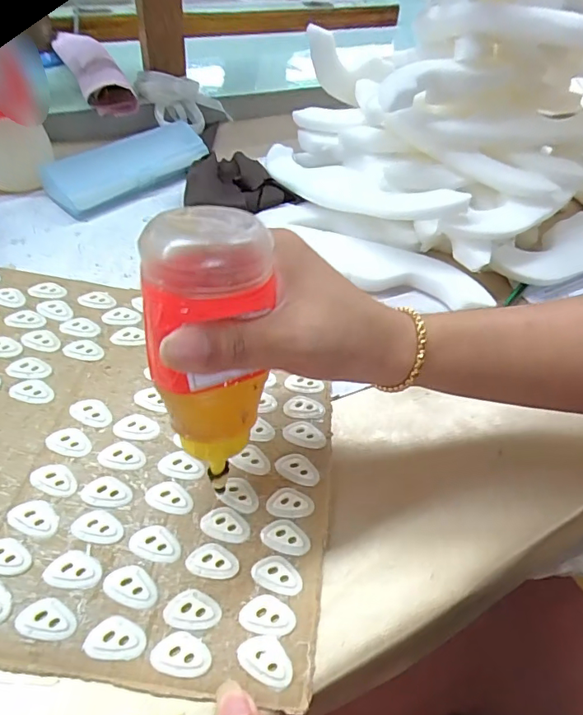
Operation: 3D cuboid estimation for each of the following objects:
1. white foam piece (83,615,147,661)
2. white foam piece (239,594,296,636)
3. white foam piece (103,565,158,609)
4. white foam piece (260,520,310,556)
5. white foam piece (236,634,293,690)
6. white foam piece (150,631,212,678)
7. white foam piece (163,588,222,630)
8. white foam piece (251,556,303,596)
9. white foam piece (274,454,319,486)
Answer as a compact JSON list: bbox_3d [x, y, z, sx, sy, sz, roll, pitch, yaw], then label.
[{"bbox_3d":[-0.080,0.128,0.224,0.026,0.004,0.017,7,48,-2],"label":"white foam piece"},{"bbox_3d":[-0.012,0.125,0.237,0.026,0.004,0.017,8,48,-1],"label":"white foam piece"},{"bbox_3d":[-0.078,0.111,0.238,0.026,0.004,0.017,19,49,8],"label":"white foam piece"},{"bbox_3d":[-0.003,0.096,0.262,0.026,0.004,0.017,17,49,7],"label":"white foam piece"},{"bbox_3d":[-0.011,0.139,0.226,0.026,0.004,0.018,27,51,15],"label":"white foam piece"},{"bbox_3d":[-0.050,0.135,0.223,0.026,0.004,0.017,8,48,-1],"label":"white foam piece"},{"bbox_3d":[-0.047,0.120,0.235,0.026,0.004,0.017,8,48,-1],"label":"white foam piece"},{"bbox_3d":[-0.007,0.111,0.250,0.026,0.004,0.017,21,49,10],"label":"white foam piece"},{"bbox_3d":[0.004,0.065,0.289,0.026,0.004,0.017,18,49,8],"label":"white foam piece"}]

